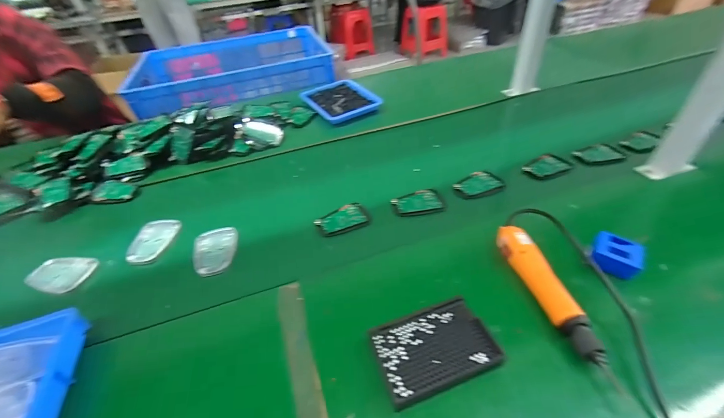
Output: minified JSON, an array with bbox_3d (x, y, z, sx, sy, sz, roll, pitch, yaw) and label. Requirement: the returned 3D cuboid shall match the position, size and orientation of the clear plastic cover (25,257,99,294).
[{"bbox_3d":[-0.519,0.109,0.553,0.091,0.020,0.075,5,43,11],"label":"clear plastic cover"}]

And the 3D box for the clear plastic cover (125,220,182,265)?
[{"bbox_3d":[-0.391,0.060,0.594,0.069,0.013,0.109,1,42,6],"label":"clear plastic cover"}]

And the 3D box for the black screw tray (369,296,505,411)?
[{"bbox_3d":[0.086,0.165,0.385,0.133,0.014,0.095,-15,43,-10],"label":"black screw tray"}]

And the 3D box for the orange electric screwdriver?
[{"bbox_3d":[0.243,0.109,0.427,0.039,0.043,0.232,-10,42,-5],"label":"orange electric screwdriver"}]

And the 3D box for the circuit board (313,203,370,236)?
[{"bbox_3d":[-0.038,0.018,0.606,0.095,0.018,0.058,-15,43,-11],"label":"circuit board"}]

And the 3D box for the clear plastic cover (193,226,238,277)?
[{"bbox_3d":[-0.258,0.070,0.558,0.070,0.019,0.105,-15,43,-10],"label":"clear plastic cover"}]

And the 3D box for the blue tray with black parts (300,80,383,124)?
[{"bbox_3d":[-0.070,-0.334,0.970,0.183,0.023,0.235,-25,46,-21],"label":"blue tray with black parts"}]

